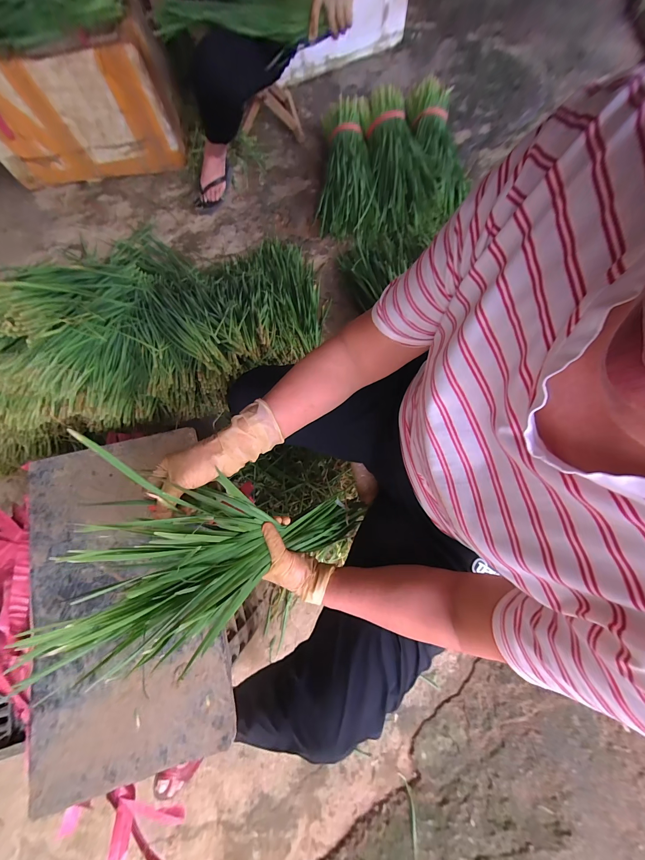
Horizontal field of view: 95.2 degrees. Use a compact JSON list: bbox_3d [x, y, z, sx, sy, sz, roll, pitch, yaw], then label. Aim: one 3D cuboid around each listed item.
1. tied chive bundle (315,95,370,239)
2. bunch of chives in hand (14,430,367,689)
[{"bbox_3d":[0.074,-0.882,0.987,0.168,0.119,0.465,4,86,1],"label":"tied chive bundle"},{"bbox_3d":[-0.091,0.133,0.368,0.386,0.086,0.171,-6,68,-44],"label":"bunch of chives in hand"}]

